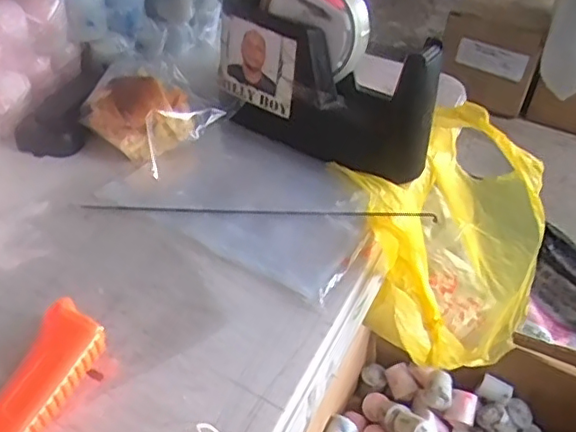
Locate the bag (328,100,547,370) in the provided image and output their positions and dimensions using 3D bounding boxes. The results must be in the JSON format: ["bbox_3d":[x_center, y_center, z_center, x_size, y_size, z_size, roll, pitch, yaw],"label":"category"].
[{"bbox_3d":[0.114,0.034,0.475,0.171,0.192,0.139,-27,48,-32],"label":"bag"}]

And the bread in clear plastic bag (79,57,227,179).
[{"bbox_3d":[-0.111,-0.082,0.475,0.094,0.049,0.076,28,45,27],"label":"bread in clear plastic bag"}]

